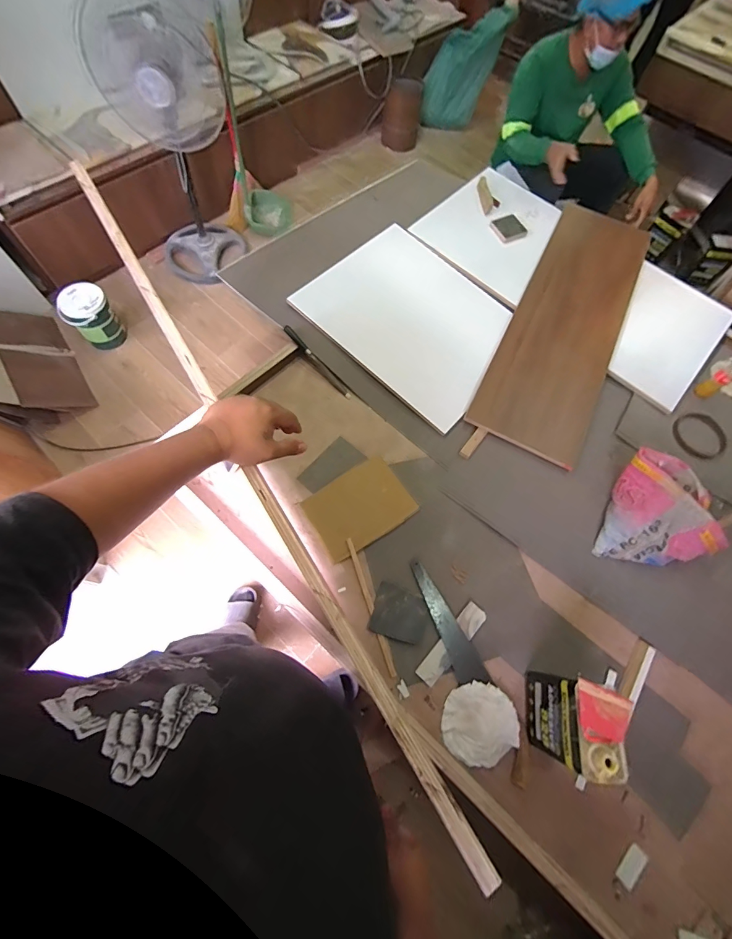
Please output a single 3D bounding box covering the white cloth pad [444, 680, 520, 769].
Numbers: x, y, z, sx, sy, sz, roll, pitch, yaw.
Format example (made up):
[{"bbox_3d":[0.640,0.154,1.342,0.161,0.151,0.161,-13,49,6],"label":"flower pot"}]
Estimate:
[{"bbox_3d":[0.278,0.623,0.934,0.176,0.042,0.184,43,75,13],"label":"white cloth pad"}]

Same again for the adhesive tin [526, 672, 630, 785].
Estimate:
[{"bbox_3d":[0.453,0.556,0.856,0.099,0.248,0.169,7,67,-2],"label":"adhesive tin"}]

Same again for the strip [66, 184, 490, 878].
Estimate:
[{"bbox_3d":[-0.192,-0.062,0.519,0.023,0.028,1.122,-31,73,-11],"label":"strip"}]

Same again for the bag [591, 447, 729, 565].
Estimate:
[{"bbox_3d":[0.865,0.134,1.100,0.271,0.135,0.306,22,70,5],"label":"bag"}]

